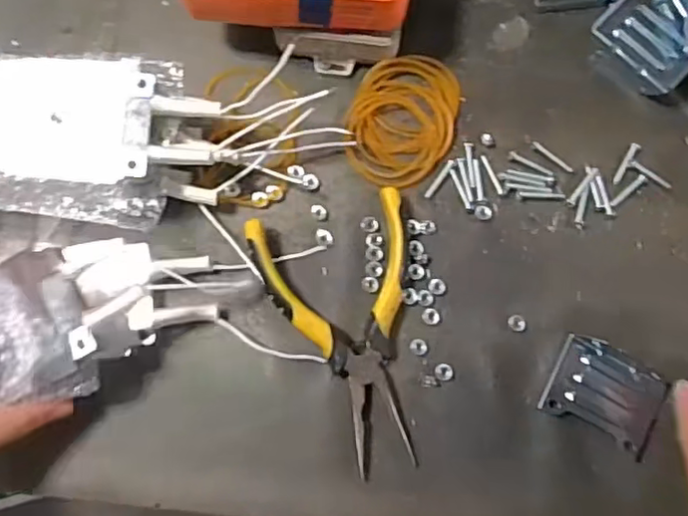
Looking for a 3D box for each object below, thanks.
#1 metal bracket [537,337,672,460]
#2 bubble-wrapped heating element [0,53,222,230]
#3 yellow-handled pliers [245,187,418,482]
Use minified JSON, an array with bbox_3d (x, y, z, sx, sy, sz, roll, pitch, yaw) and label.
[{"bbox_3d":[0.143,0.073,0.338,0.058,0.011,0.047,24,78,4],"label":"metal bracket"},{"bbox_3d":[-0.169,-0.072,0.339,0.192,0.063,0.105,6,78,0],"label":"bubble-wrapped heating element"},{"bbox_3d":[0.009,0.040,0.341,0.085,0.017,0.145,-17,79,-5],"label":"yellow-handled pliers"}]

